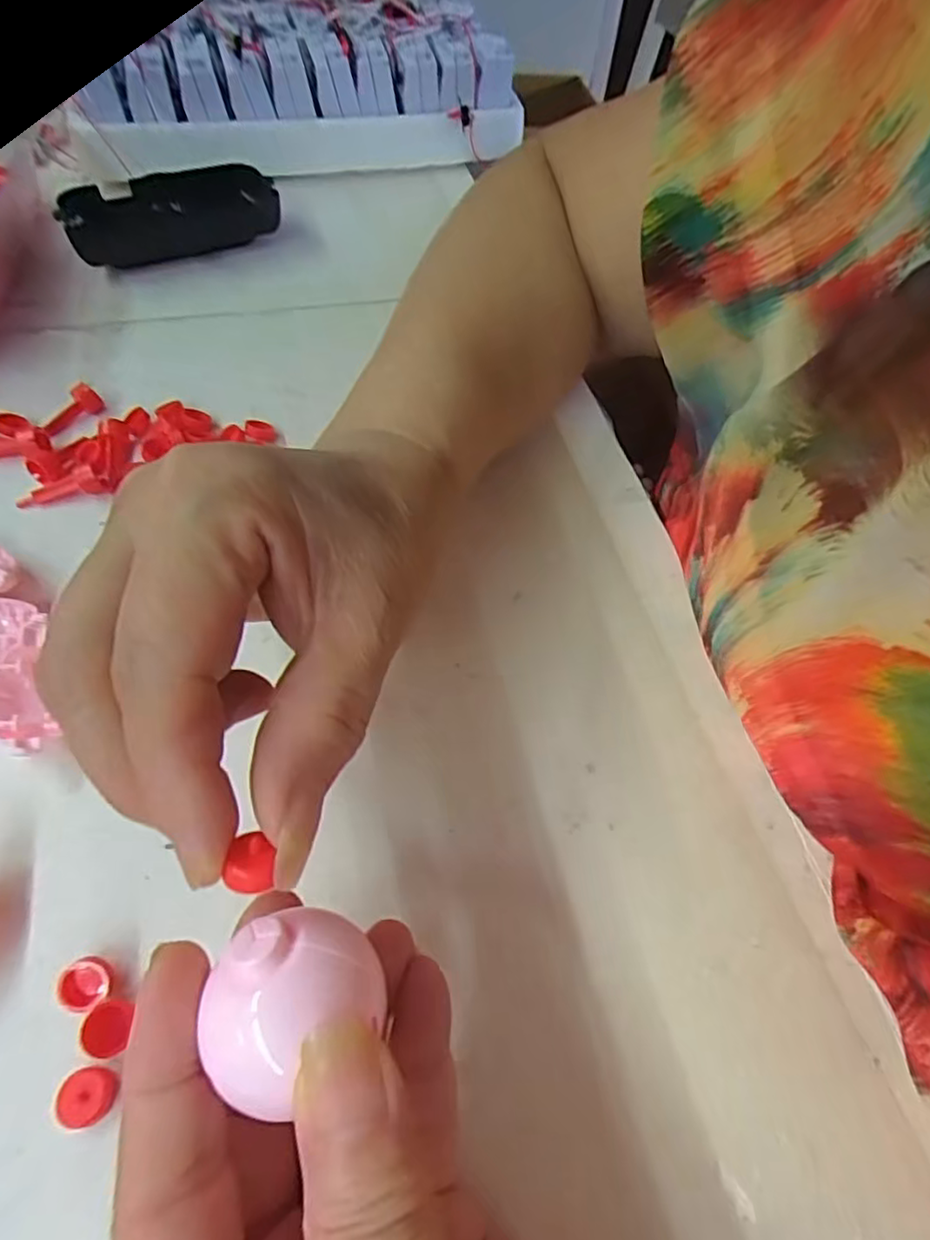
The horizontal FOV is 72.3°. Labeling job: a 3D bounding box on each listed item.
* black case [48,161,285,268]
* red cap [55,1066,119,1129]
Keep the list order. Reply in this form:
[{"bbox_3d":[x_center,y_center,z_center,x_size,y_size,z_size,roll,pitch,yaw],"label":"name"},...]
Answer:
[{"bbox_3d":[-0.165,-0.228,0.357,0.110,0.027,0.042,-23,62,-18],"label":"black case"},{"bbox_3d":[-0.092,0.116,0.156,0.012,0.006,0.012,2,57,-3],"label":"red cap"}]

